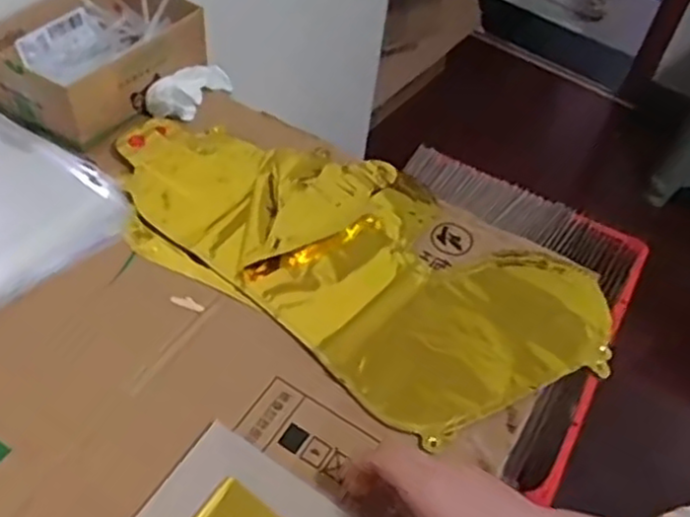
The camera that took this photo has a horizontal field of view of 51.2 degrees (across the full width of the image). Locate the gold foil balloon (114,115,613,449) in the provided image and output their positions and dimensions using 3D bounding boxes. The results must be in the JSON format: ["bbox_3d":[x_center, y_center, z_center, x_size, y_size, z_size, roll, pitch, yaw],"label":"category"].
[{"bbox_3d":[-0.002,-0.009,0.605,0.424,0.027,0.216,29,52,18],"label":"gold foil balloon"}]

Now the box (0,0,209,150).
[{"bbox_3d":[-0.249,-0.205,0.713,0.145,0.059,0.190,27,52,17],"label":"box"}]

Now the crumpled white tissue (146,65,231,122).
[{"bbox_3d":[-0.151,-0.173,0.725,0.047,0.030,0.112,22,36,12],"label":"crumpled white tissue"}]

